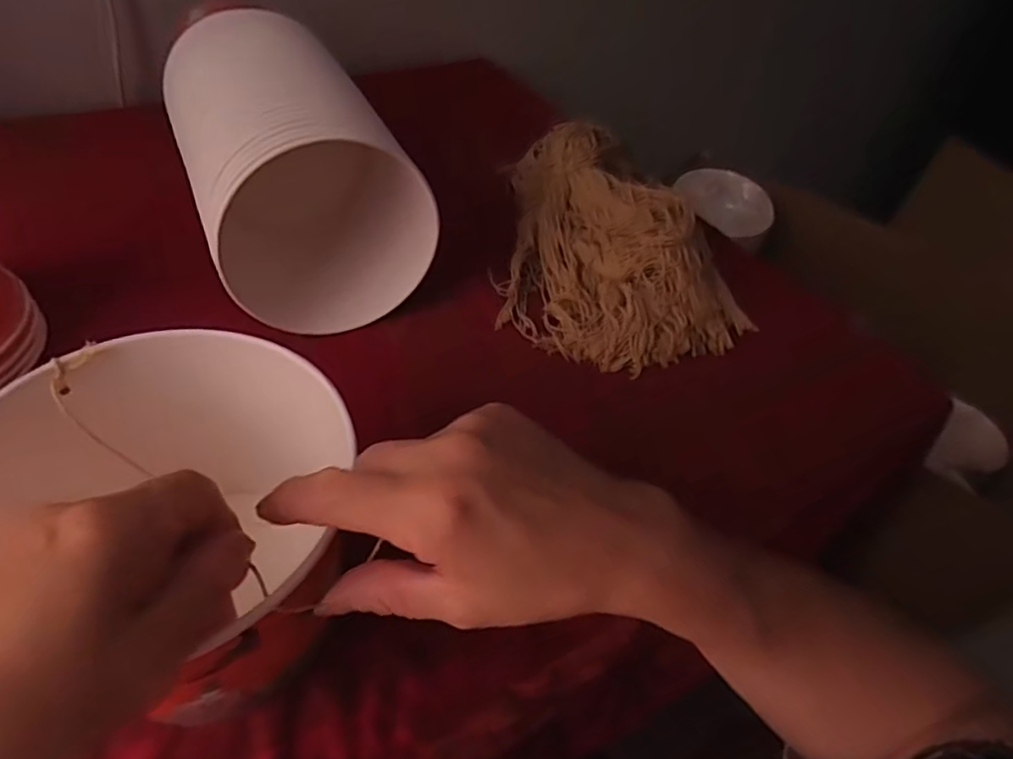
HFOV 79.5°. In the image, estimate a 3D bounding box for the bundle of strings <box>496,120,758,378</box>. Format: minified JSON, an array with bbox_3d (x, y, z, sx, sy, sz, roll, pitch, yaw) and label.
[{"bbox_3d":[0.087,-0.144,0.581,0.216,0.072,0.304,-8,49,-14],"label":"bundle of strings"}]

